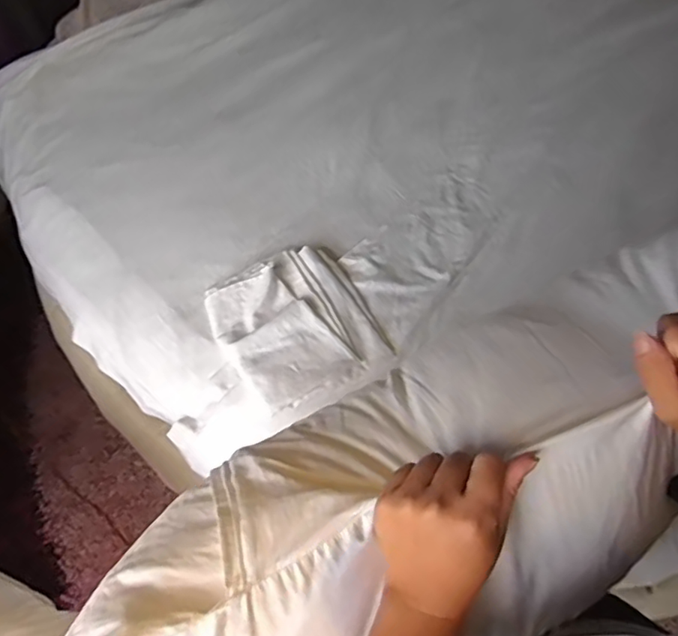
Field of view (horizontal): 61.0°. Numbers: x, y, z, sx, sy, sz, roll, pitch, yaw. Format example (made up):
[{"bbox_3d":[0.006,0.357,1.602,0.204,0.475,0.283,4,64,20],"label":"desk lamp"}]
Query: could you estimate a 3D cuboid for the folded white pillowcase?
[{"bbox_3d":[-0.070,0.002,0.920,0.233,0.029,0.250,-24,63,-17],"label":"folded white pillowcase"}]

